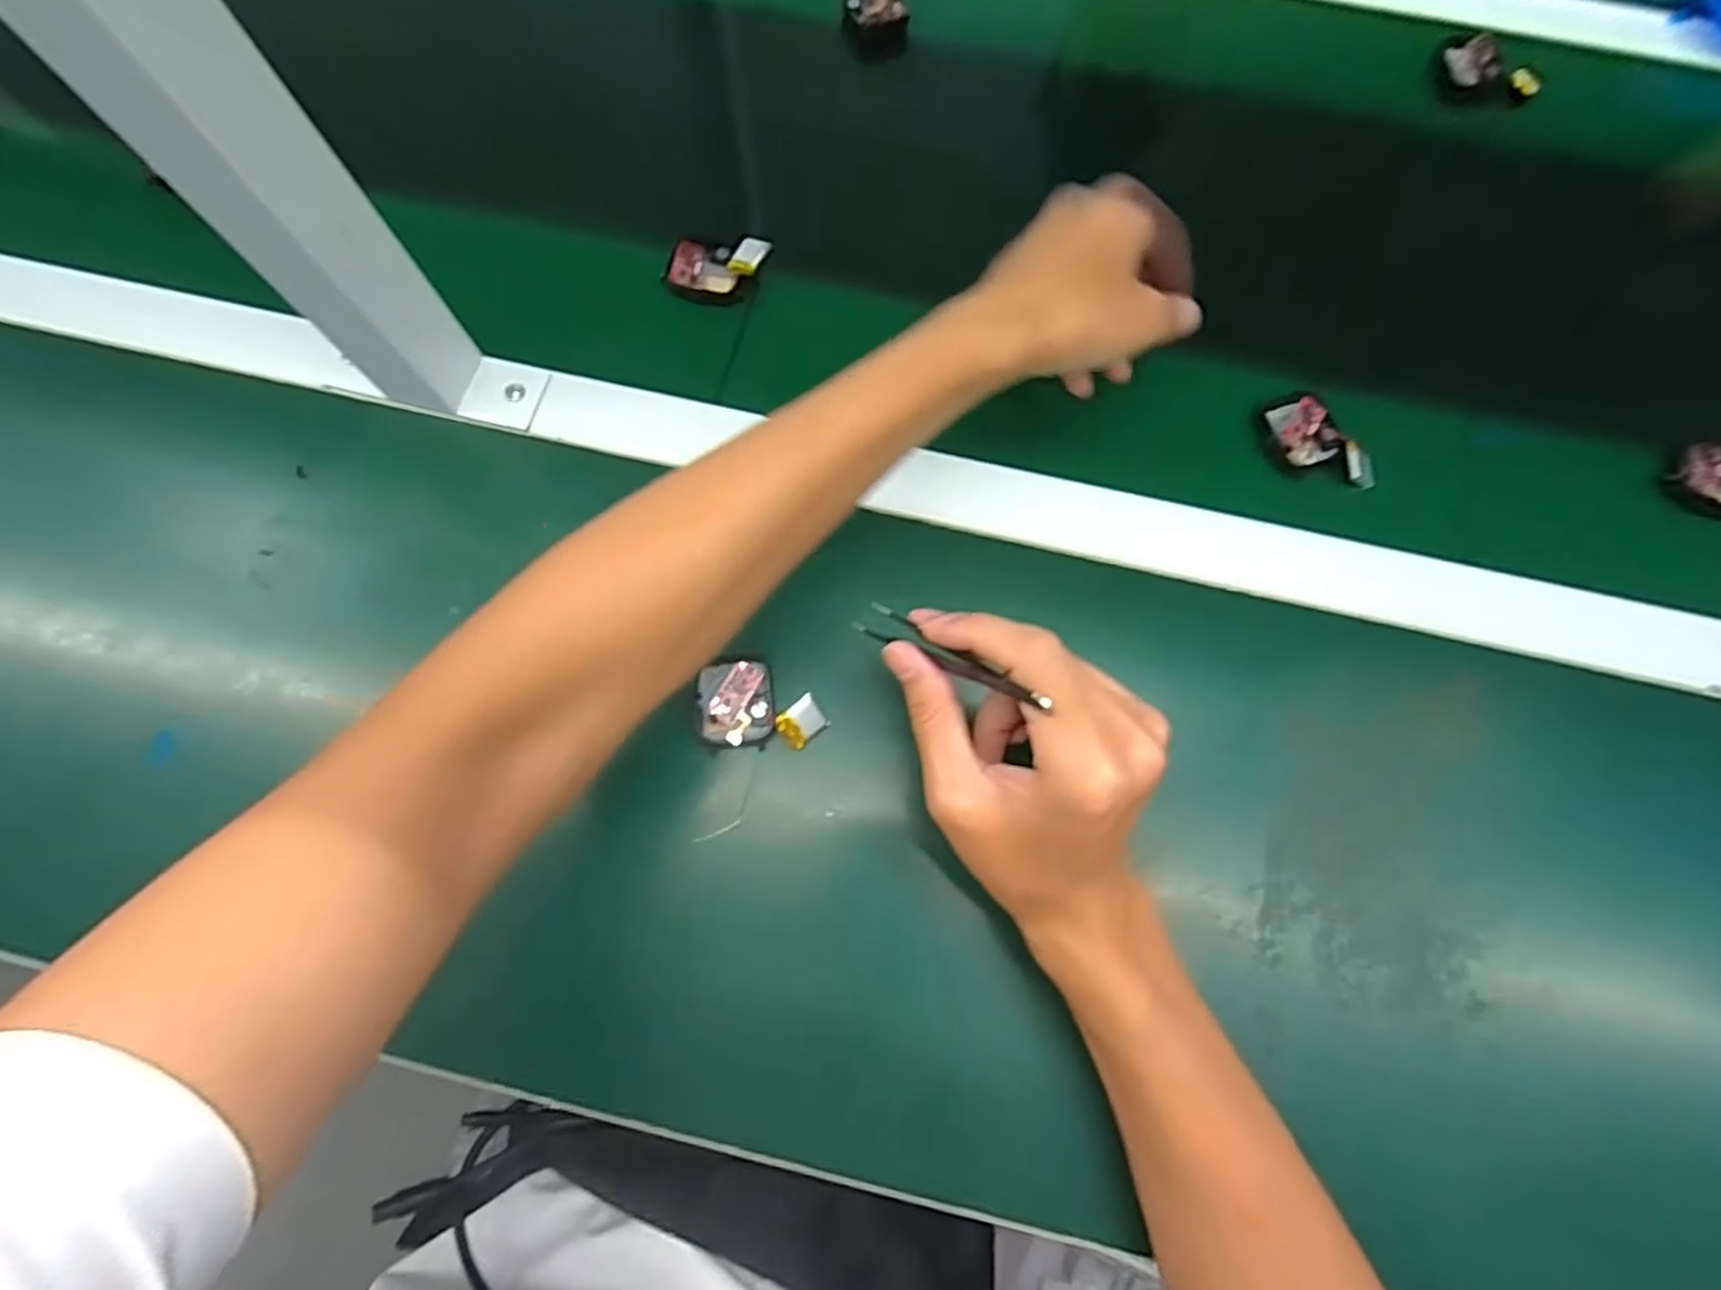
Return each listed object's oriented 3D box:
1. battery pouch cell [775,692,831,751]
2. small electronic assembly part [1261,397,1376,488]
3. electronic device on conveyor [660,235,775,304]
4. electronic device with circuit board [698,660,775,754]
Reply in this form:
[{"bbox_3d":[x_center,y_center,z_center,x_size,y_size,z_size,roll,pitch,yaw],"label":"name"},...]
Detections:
[{"bbox_3d":[-0.027,0.036,0.345,0.023,0.004,0.020,-43,103,-16],"label":"battery pouch cell"},{"bbox_3d":[0.246,-0.106,0.394,0.036,0.013,0.062,-35,79,-7],"label":"small electronic assembly part"},{"bbox_3d":[-0.082,-0.217,0.422,0.056,0.023,0.033,9,73,3],"label":"electronic device on conveyor"},{"bbox_3d":[-0.059,0.028,0.344,0.035,0.013,0.041,-5,73,-2],"label":"electronic device with circuit board"}]

